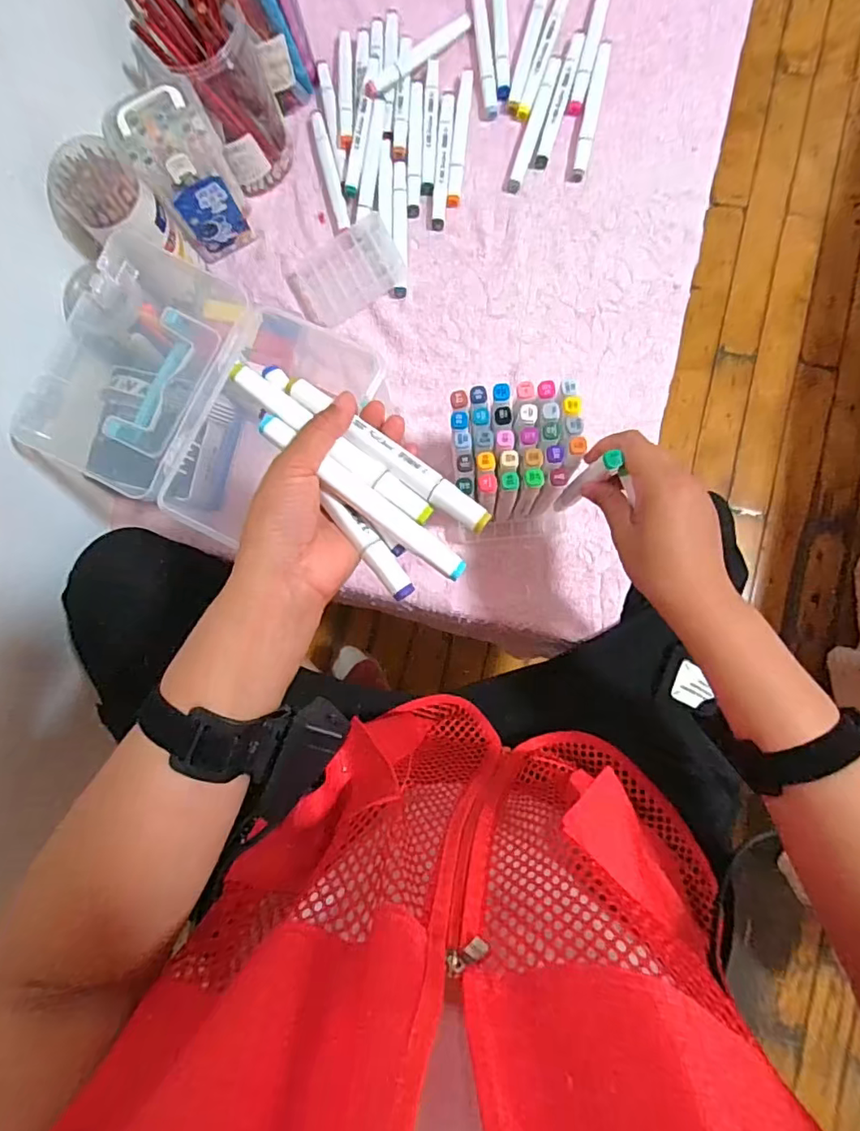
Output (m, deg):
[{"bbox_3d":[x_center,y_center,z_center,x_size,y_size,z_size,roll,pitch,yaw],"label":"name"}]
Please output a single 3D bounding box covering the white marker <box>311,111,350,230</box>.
[{"bbox_3d":[-0.111,-0.440,0.599,0.017,0.020,0.156,-15,86,2],"label":"white marker"}]

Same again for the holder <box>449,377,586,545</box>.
[{"bbox_3d":[0.075,-0.082,0.480,0.099,0.155,0.102,-5,86,2],"label":"holder"}]

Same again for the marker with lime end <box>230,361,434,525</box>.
[{"bbox_3d":[-0.062,-0.077,0.339,0.154,0.019,0.016,38,89,5],"label":"marker with lime end"}]

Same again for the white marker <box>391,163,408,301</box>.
[{"bbox_3d":[-0.033,-0.367,0.578,0.016,0.015,0.150,1,86,3],"label":"white marker"}]

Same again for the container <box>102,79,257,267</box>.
[{"bbox_3d":[-0.237,-0.385,0.537,0.085,0.144,0.065,-29,85,0],"label":"container"}]

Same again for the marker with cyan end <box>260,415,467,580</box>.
[{"bbox_3d":[-0.042,-0.042,0.332,0.153,0.011,0.019,38,89,3],"label":"marker with cyan end"}]

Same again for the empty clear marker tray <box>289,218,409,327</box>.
[{"bbox_3d":[-0.090,-0.316,0.576,0.118,0.020,0.080,-29,85,0],"label":"empty clear marker tray"}]

